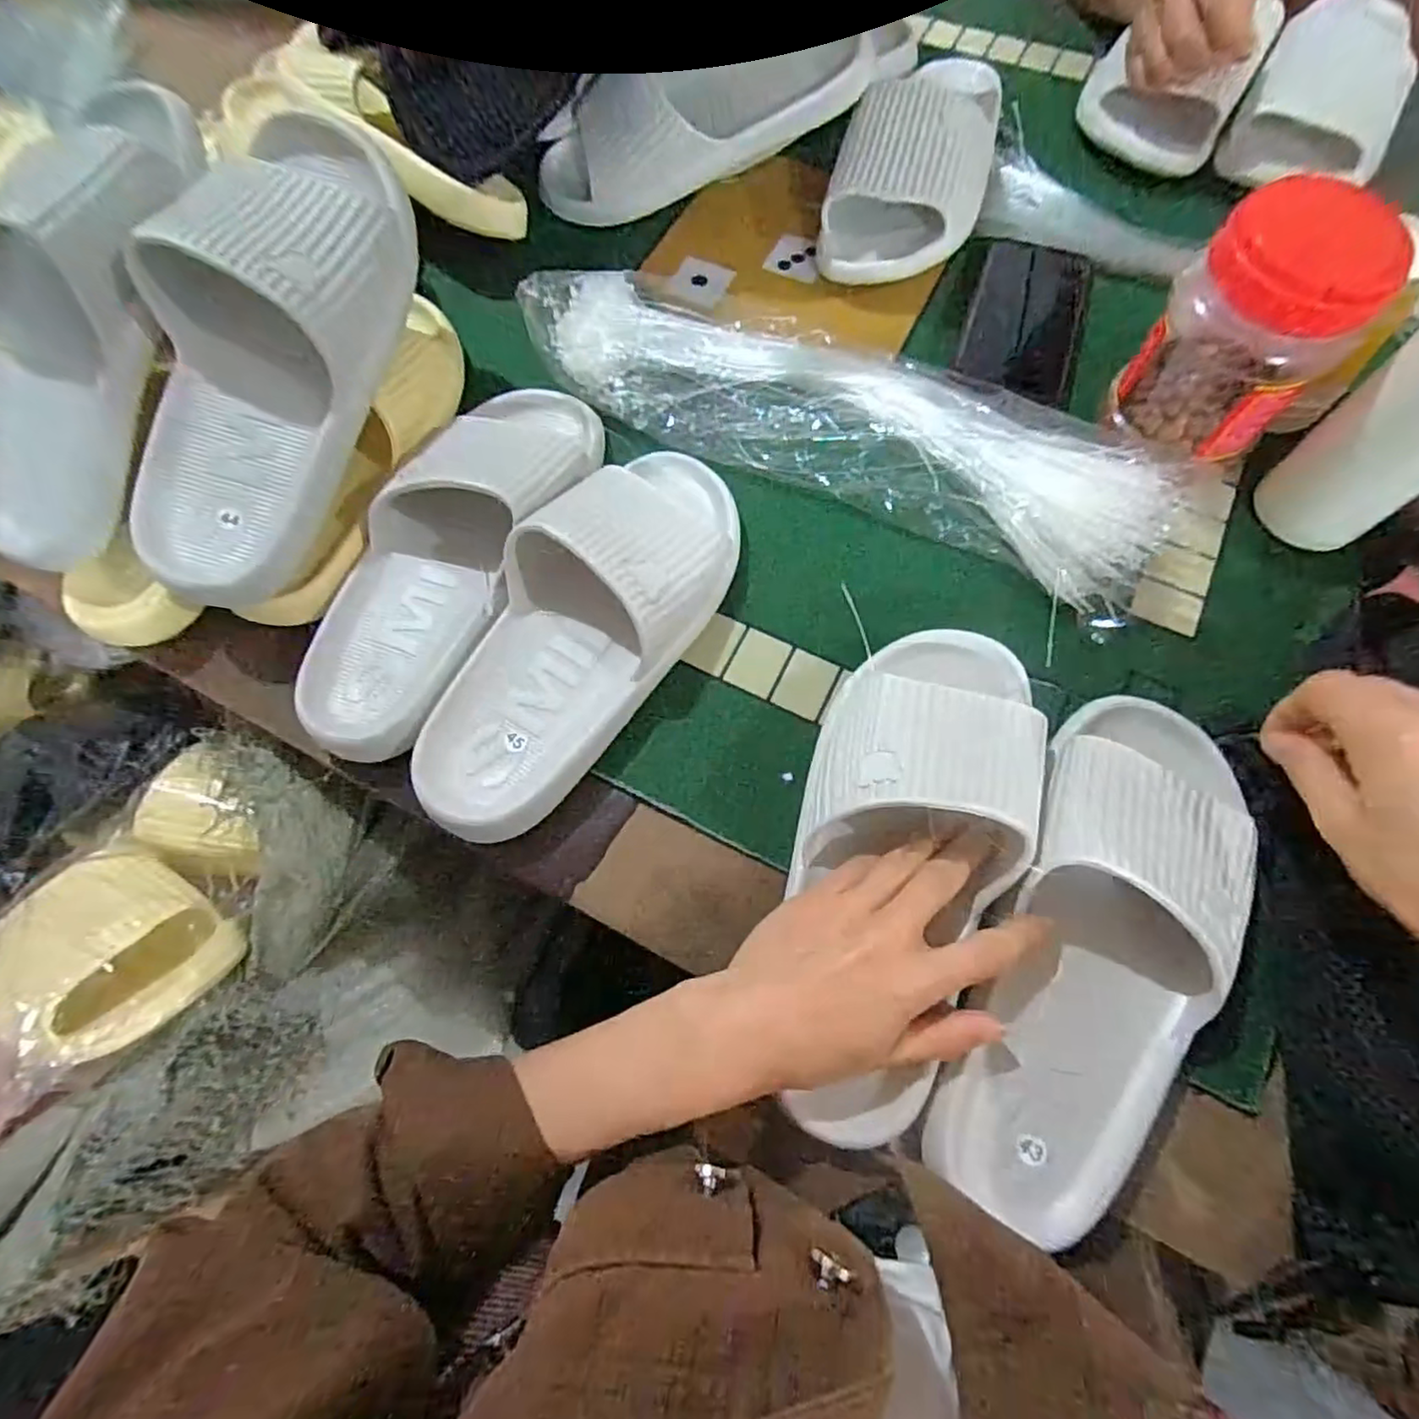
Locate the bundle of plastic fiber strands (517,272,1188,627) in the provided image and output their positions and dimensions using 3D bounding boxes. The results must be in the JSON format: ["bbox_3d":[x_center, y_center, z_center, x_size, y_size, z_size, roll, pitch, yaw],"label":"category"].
[{"bbox_3d":[0.092,-0.191,0.430,0.403,0.057,0.124,26,72,12],"label":"bundle of plastic fiber strands"}]

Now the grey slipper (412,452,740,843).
[{"bbox_3d":[-0.071,-0.052,0.381,0.099,0.070,0.255,33,73,15],"label":"grey slipper"}]

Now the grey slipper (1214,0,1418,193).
[{"bbox_3d":[0.483,-0.481,0.528,0.109,0.047,0.211,26,72,12],"label":"grey slipper"}]

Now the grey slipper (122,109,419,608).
[{"bbox_3d":[-0.249,-0.199,0.371,0.097,0.088,0.279,16,90,9],"label":"grey slipper"}]

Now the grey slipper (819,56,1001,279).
[{"bbox_3d":[0.159,-0.422,0.509,0.109,0.069,0.223,17,70,9],"label":"grey slipper"}]

